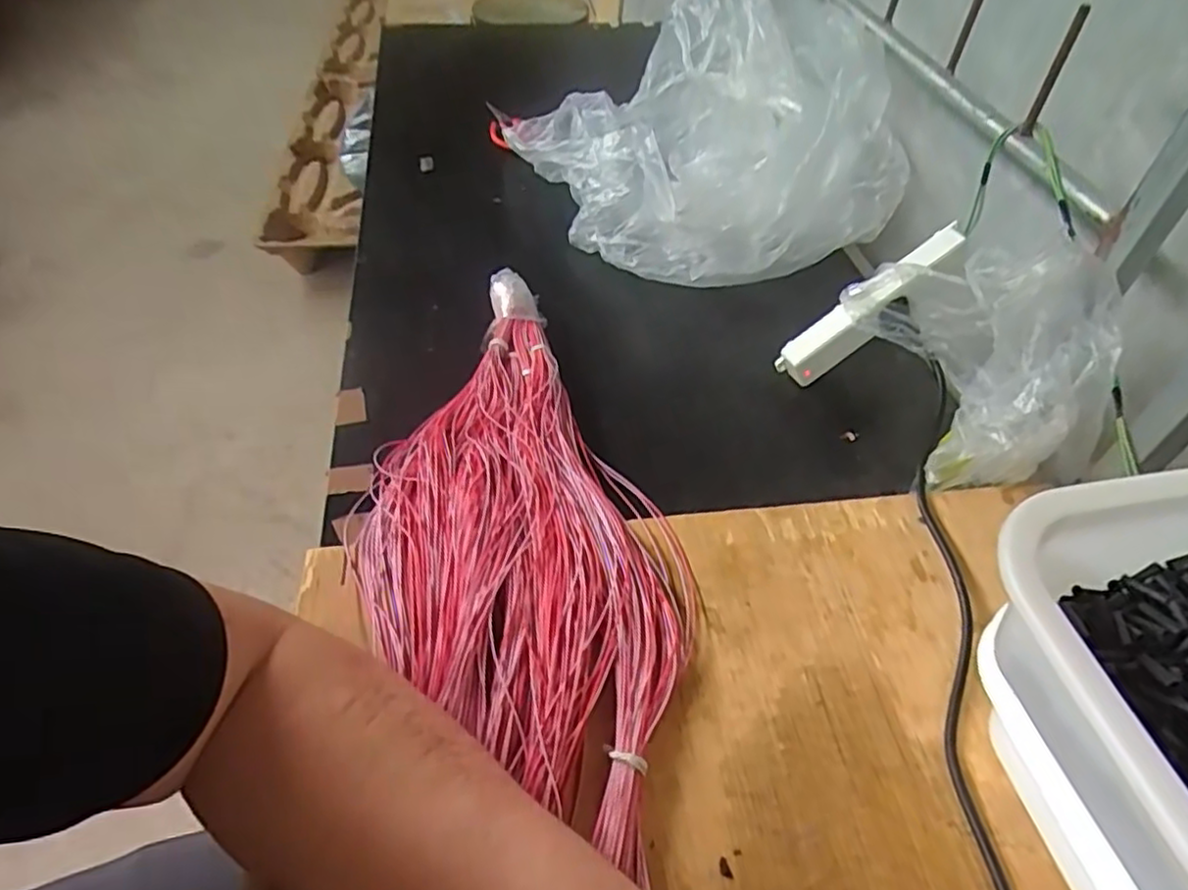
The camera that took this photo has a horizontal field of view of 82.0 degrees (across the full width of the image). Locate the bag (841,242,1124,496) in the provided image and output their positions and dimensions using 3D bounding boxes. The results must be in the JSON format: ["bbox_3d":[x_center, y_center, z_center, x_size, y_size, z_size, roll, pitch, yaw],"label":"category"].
[{"bbox_3d":[0.303,-0.085,0.545,0.112,0.148,0.208,-5,48,-6],"label":"bag"}]

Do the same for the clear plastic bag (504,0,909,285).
[{"bbox_3d":[0.137,-0.371,0.797,0.332,0.197,0.387,-20,51,-18],"label":"clear plastic bag"}]

